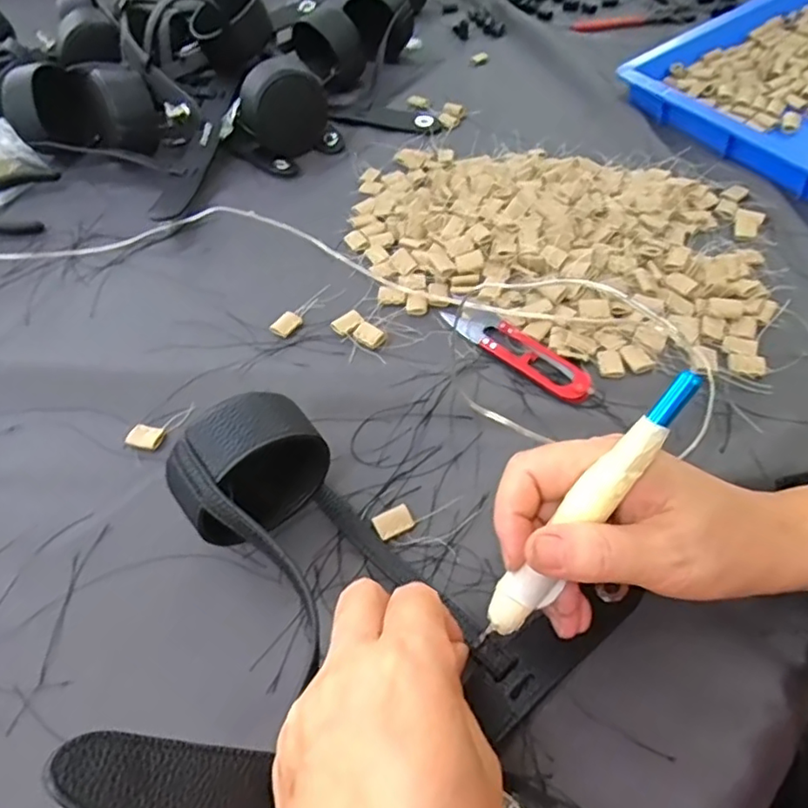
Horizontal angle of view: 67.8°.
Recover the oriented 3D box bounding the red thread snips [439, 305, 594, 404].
[{"bbox_3d":[0.072,-0.038,0.388,0.112,0.005,0.027,36,62,28],"label":"red thread snips"}]

